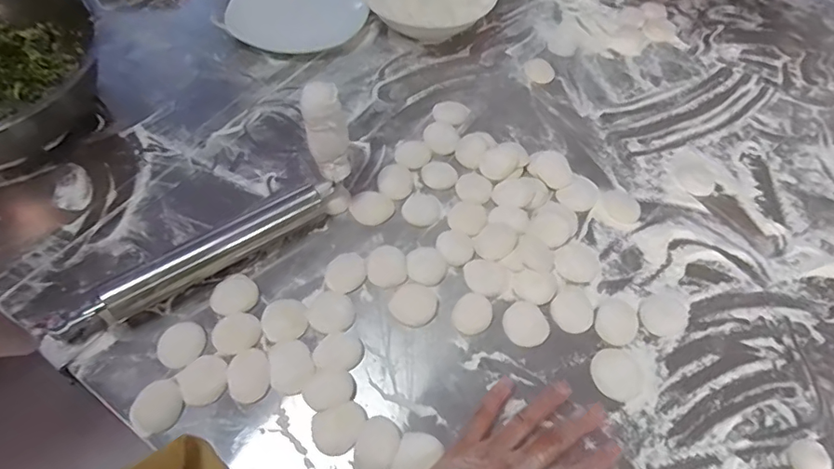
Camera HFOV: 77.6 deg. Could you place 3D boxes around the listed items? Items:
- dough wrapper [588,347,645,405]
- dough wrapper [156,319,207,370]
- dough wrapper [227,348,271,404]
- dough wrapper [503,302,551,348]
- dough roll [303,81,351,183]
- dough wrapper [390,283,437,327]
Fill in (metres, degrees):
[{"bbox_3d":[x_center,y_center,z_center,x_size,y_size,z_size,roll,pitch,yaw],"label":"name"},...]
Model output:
[{"bbox_3d":[0.172,0.119,0.444,0.044,0.004,0.044,2,57,-2],"label":"dough wrapper"},{"bbox_3d":[-0.205,0.096,0.453,0.040,0.006,0.040,2,57,-2],"label":"dough wrapper"},{"bbox_3d":[-0.141,0.118,0.435,0.035,0.005,0.043,-17,59,-14],"label":"dough wrapper"},{"bbox_3d":[0.097,0.081,0.462,0.040,0.004,0.041,2,57,-2],"label":"dough wrapper"},{"bbox_3d":[-0.082,-0.092,0.475,0.035,0.084,0.039,-9,57,-7],"label":"dough roll"},{"bbox_3d":[-0.002,0.064,0.477,0.041,0.004,0.040,2,57,-2],"label":"dough wrapper"}]

